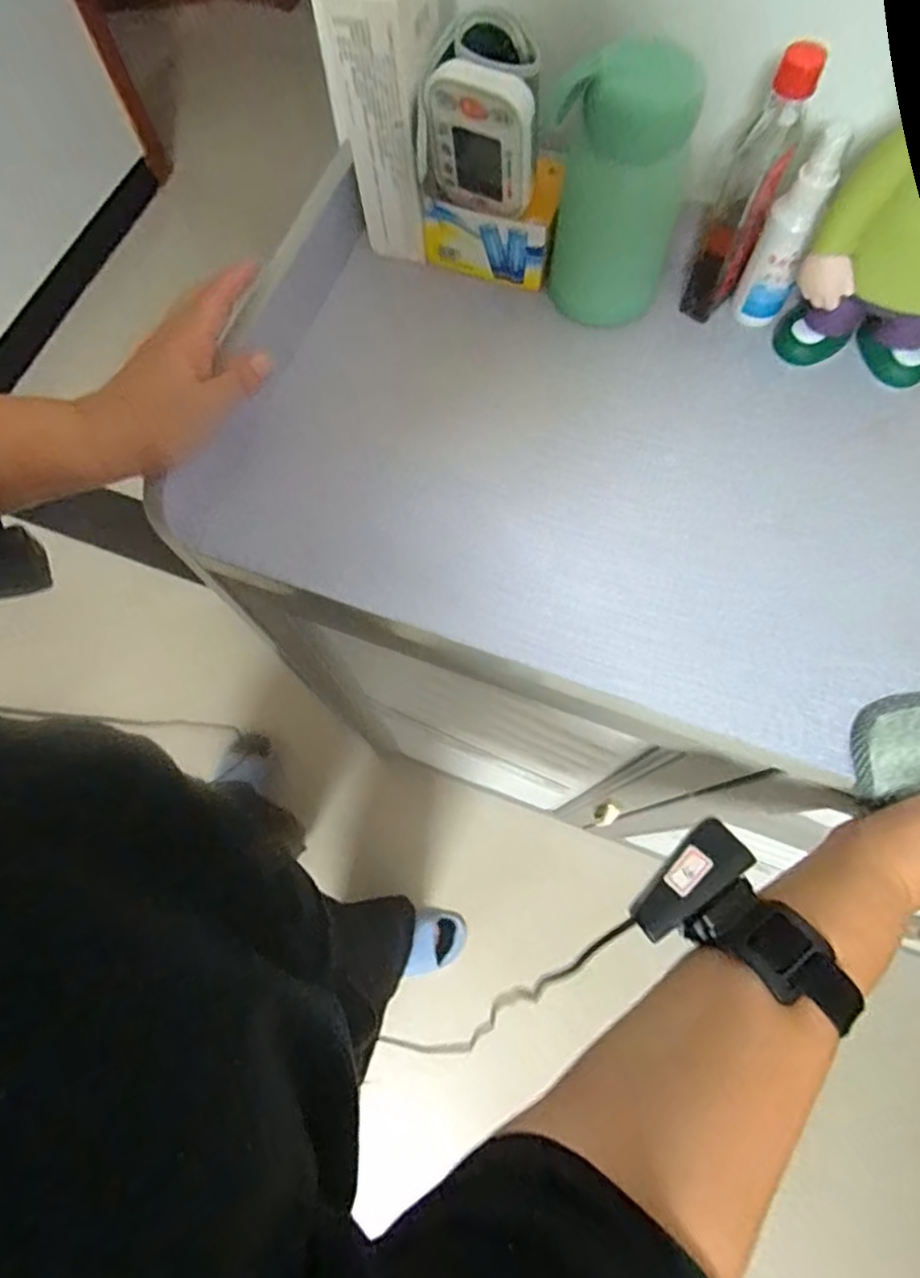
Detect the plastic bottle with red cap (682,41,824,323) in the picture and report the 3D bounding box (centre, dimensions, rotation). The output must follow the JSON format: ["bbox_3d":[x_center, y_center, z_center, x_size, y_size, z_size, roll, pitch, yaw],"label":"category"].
[{"bbox_3d":[0.171,-0.264,0.381,0.033,0.146,0.037,22,74,7],"label":"plastic bottle with red cap"}]

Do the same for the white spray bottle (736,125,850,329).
[{"bbox_3d":[0.200,-0.244,0.387,0.028,0.108,0.028,8,73,3],"label":"white spray bottle"}]

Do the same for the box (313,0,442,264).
[{"bbox_3d":[-0.043,-0.339,0.396,0.054,0.170,0.066,20,74,7],"label":"box"}]

